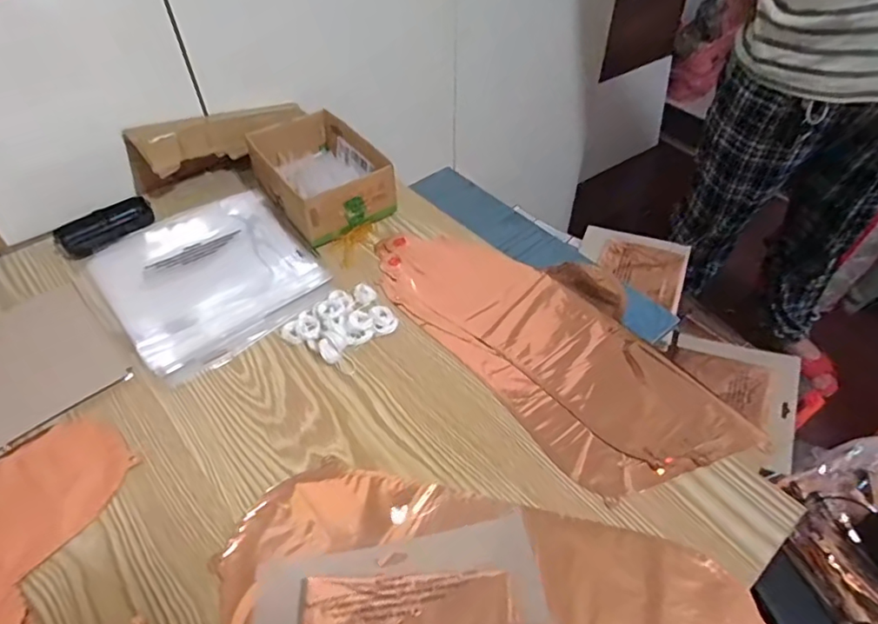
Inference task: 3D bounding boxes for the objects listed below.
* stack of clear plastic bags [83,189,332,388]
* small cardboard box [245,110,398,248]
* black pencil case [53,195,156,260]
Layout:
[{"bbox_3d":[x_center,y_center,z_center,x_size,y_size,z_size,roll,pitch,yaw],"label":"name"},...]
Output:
[{"bbox_3d":[-0.257,-0.045,0.631,0.213,0.017,0.229,-32,56,-25],"label":"stack of clear plastic bags"},{"bbox_3d":[-0.151,-0.178,0.711,0.134,0.062,0.188,-30,56,-24],"label":"small cardboard box"},{"bbox_3d":[-0.413,-0.106,0.683,0.110,0.032,0.033,-27,54,-22],"label":"black pencil case"}]

